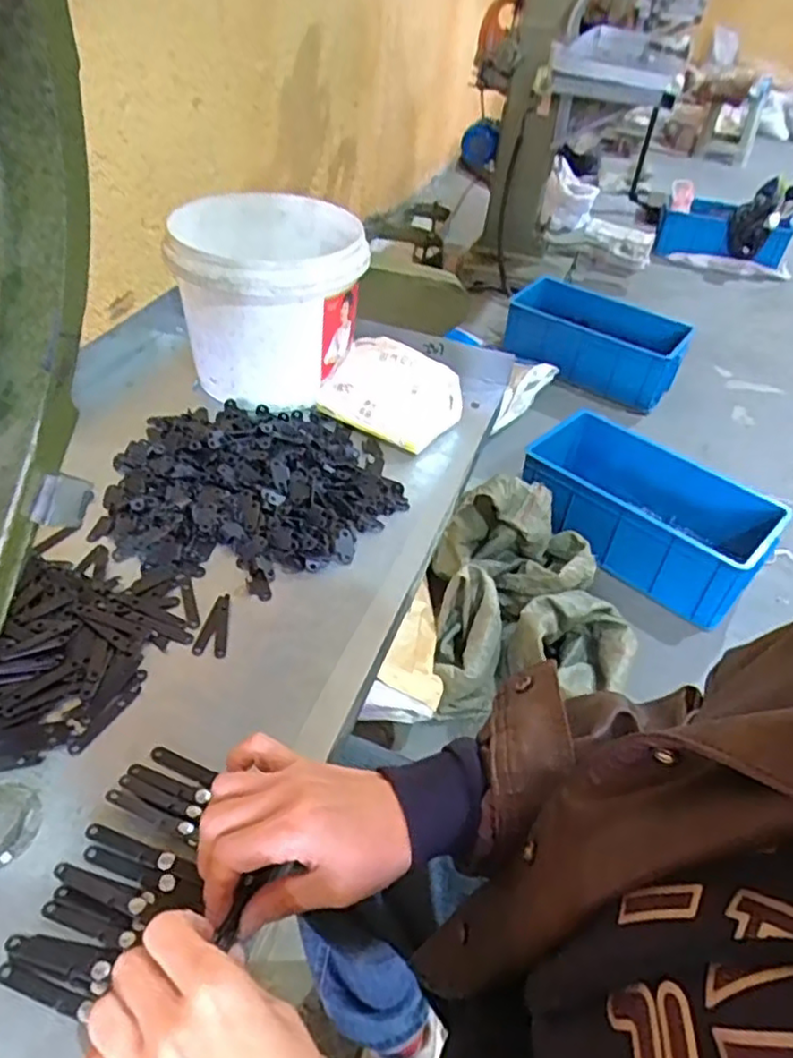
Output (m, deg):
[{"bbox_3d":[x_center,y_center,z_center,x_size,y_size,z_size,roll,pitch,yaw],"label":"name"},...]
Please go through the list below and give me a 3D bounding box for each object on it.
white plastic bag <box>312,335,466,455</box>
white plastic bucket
[{"bbox_3d":[-0.007,-0.139,0.658,0.126,0.076,0.074,25,46,18],"label":"white plastic bag"},{"bbox_3d":[-0.124,-0.227,0.686,0.168,0.144,0.178,0,43,-7],"label":"white plastic bucket"}]

